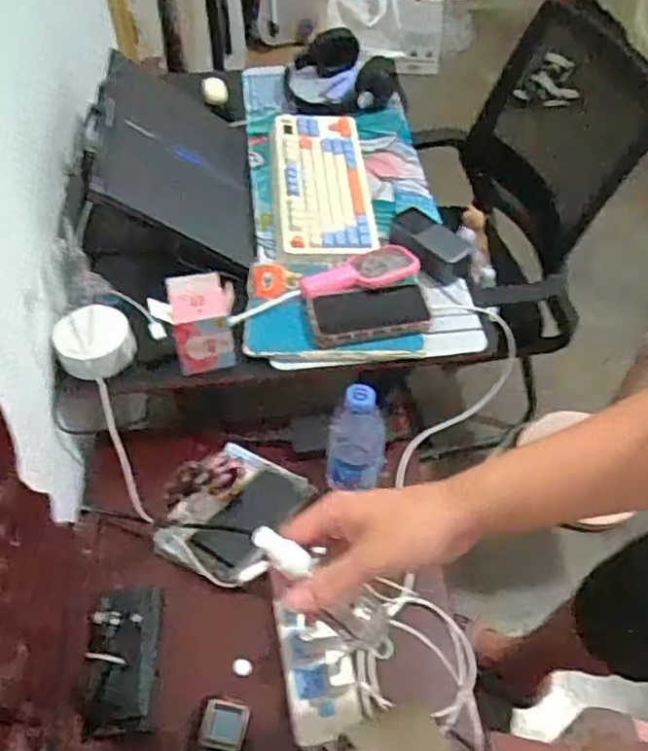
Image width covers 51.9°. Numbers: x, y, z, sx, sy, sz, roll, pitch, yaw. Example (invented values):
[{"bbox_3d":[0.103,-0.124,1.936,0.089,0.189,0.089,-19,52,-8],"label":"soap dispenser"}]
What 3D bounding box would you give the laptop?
[{"bbox_3d":[-0.223,-0.338,1.029,0.262,0.037,0.404,27,40,-36],"label":"laptop"}]

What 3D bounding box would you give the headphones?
[{"bbox_3d":[0.033,-0.578,1.265,0.218,0.074,0.187,2,54,3],"label":"headphones"}]

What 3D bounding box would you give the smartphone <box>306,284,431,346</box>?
[{"bbox_3d":[0.063,-0.086,0.918,0.169,0.008,0.079,-9,68,-13],"label":"smartphone"}]

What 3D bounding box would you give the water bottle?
[{"bbox_3d":[0.044,0.085,0.867,0.078,0.196,0.072,8,54,7],"label":"water bottle"}]

